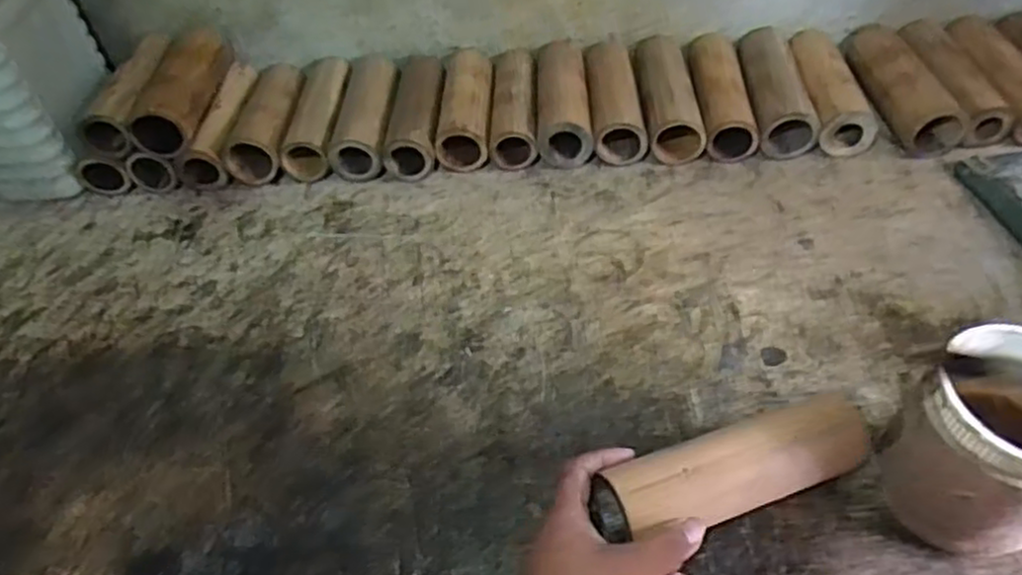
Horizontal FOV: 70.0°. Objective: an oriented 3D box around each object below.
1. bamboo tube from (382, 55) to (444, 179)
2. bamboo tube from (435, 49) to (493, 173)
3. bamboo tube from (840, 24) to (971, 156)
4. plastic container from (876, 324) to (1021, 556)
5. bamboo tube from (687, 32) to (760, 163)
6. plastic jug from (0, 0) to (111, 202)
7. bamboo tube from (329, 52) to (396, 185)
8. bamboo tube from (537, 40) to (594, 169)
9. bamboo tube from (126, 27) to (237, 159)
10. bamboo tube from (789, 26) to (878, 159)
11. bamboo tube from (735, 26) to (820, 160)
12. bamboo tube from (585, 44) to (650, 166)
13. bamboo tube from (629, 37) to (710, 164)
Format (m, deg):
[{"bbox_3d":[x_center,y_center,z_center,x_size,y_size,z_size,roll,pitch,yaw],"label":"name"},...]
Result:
[{"bbox_3d":[-0.103,-0.198,0.823,0.052,0.050,0.192,-2,47,4],"label":"bamboo tube"},{"bbox_3d":[-0.048,-0.205,0.821,0.058,0.051,0.181,-2,47,4],"label":"bamboo tube"},{"bbox_3d":[0.416,-0.218,0.788,0.057,0.054,0.182,-7,47,-1],"label":"bamboo tube"},{"bbox_3d":[0.298,0.100,0.456,0.096,0.123,0.097,-3,47,3],"label":"plastic container"},{"bbox_3d":[0.226,-0.213,0.809,0.056,0.053,0.185,-2,47,3],"label":"bamboo tube"},{"bbox_3d":[-0.510,-0.227,0.770,0.111,0.231,0.167,-6,47,0],"label":"plastic jug"},{"bbox_3d":[-0.159,-0.197,0.829,0.060,0.051,0.194,-2,47,4],"label":"bamboo tube"},{"bbox_3d":[0.058,-0.209,0.816,0.055,0.051,0.187,-2,47,4],"label":"bamboo tube"},{"bbox_3d":[-0.352,-0.214,0.798,0.061,0.060,0.175,-3,48,6],"label":"bamboo tube"},{"bbox_3d":[0.342,-0.218,0.801,0.056,0.052,0.181,-3,47,3],"label":"bamboo tube"},{"bbox_3d":[0.284,-0.216,0.799,0.058,0.061,0.176,-2,47,4],"label":"bamboo tube"},{"bbox_3d":[0.113,-0.210,0.810,0.055,0.053,0.181,-3,47,3],"label":"bamboo tube"},{"bbox_3d":[0.169,-0.212,0.812,0.059,0.055,0.179,-3,47,2],"label":"bamboo tube"}]

